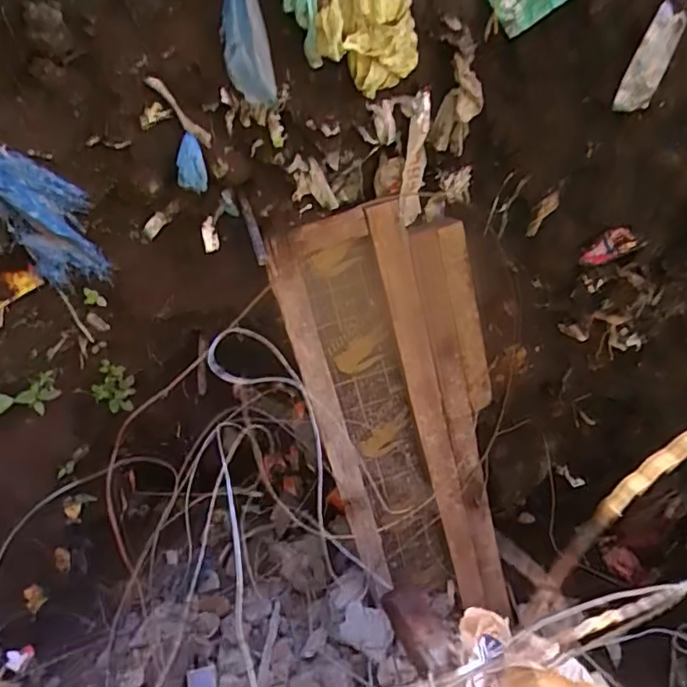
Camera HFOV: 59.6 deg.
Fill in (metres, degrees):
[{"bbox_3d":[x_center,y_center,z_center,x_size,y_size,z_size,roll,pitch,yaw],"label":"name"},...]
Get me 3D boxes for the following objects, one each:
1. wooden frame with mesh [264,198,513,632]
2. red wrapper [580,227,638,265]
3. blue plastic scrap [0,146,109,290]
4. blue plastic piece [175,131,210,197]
[{"bbox_3d":[0.112,0.141,1.002,0.291,0.749,0.098,-21,22,-13],"label":"wooden frame with mesh"},{"bbox_3d":[0.363,-0.132,0.823,0.033,0.079,0.022,27,55,-22],"label":"red wrapper"},{"bbox_3d":[-0.410,-0.153,0.780,0.157,0.212,0.047,-22,60,-13],"label":"blue plastic scrap"},{"bbox_3d":[-0.199,-0.230,0.774,0.038,0.078,0.027,-15,58,-9],"label":"blue plastic piece"}]

